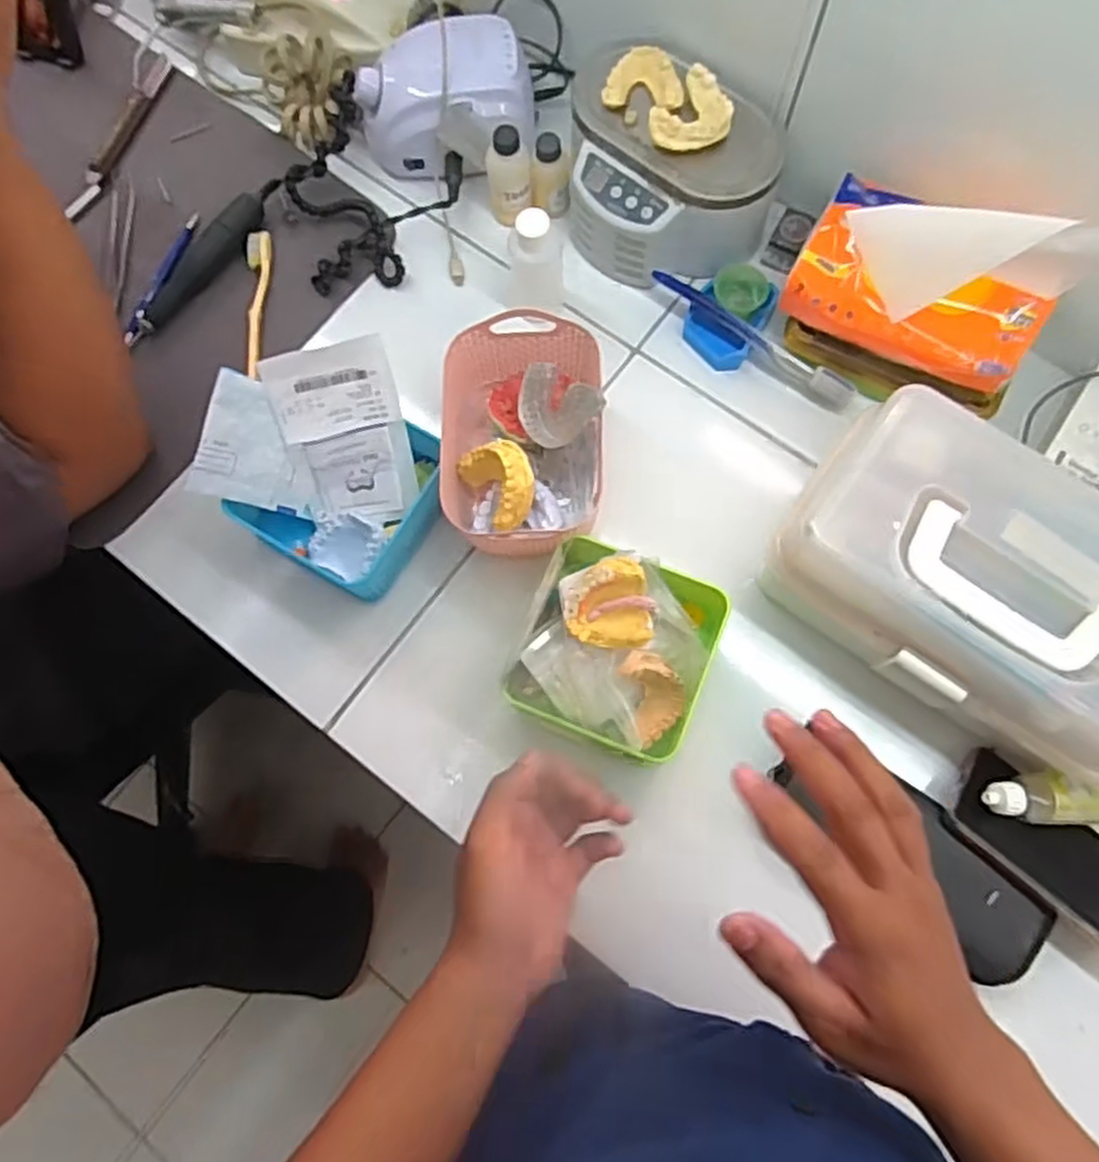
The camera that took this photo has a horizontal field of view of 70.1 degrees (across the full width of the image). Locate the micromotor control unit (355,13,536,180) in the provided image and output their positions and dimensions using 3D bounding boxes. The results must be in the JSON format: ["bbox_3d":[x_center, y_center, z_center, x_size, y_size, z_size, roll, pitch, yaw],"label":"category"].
[{"bbox_3d":[-0.085,-0.408,0.676,0.162,0.079,0.118,-1,76,2],"label":"micromotor control unit"}]

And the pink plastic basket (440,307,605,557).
[{"bbox_3d":[-0.023,-0.107,0.600,0.125,0.083,0.181,-1,76,2],"label":"pink plastic basket"}]

